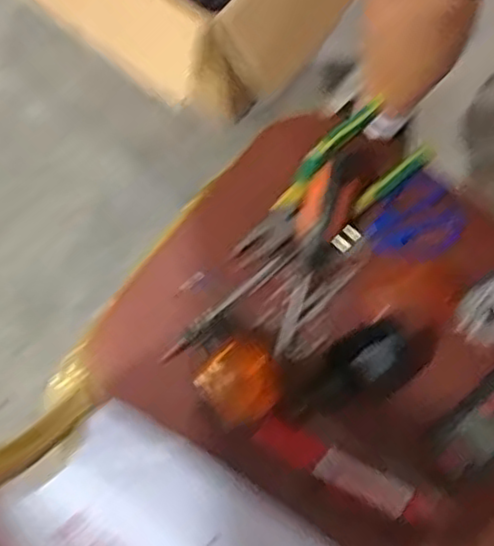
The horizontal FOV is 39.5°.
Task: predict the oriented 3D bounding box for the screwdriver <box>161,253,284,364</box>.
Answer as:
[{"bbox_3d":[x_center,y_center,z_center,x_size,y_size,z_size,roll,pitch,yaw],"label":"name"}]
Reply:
[{"bbox_3d":[-0.022,0.028,0.602,0.136,0.007,0.013,-43,78,-8],"label":"screwdriver"}]

